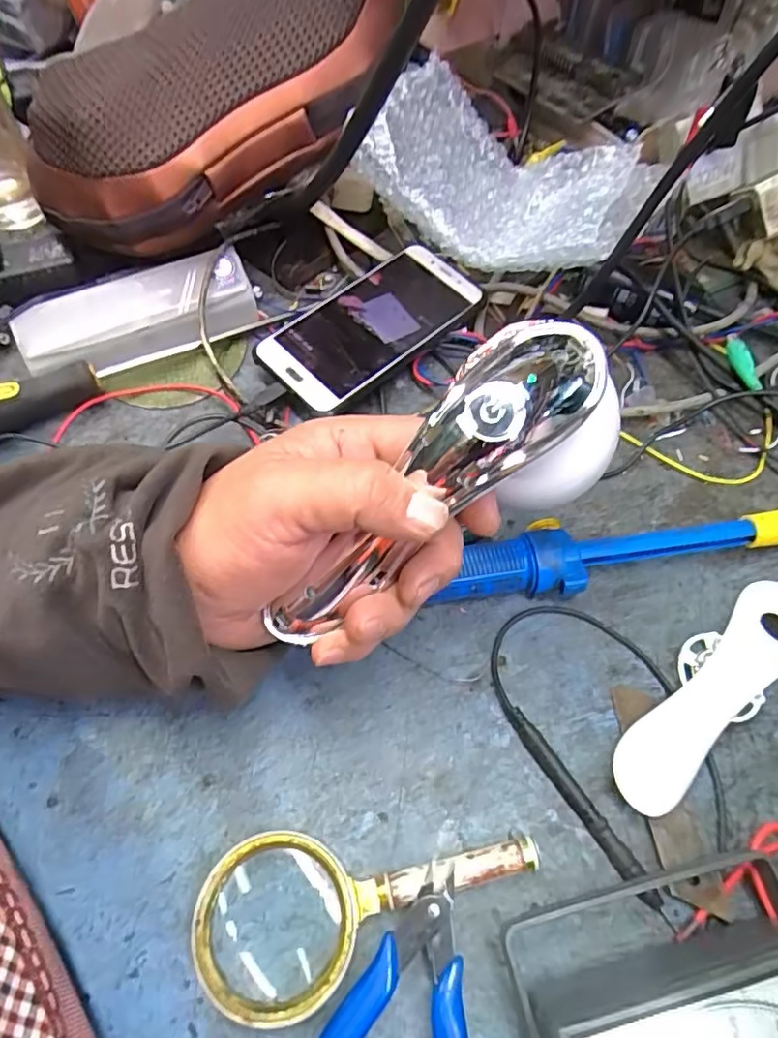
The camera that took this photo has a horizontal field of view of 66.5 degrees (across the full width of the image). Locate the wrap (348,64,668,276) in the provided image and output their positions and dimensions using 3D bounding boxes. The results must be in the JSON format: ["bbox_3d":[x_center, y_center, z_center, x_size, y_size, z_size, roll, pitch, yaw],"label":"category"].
[{"bbox_3d":[0.069,-0.213,0.367,0.179,0.047,0.109,31,65,14],"label":"wrap"}]

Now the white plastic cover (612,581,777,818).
[{"bbox_3d":[0.171,0.084,0.305,0.157,0.021,0.035,-37,69,-18],"label":"white plastic cover"}]

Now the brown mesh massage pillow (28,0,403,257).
[{"bbox_3d":[-0.120,-0.263,0.380,0.275,0.097,0.114,-23,63,15],"label":"brown mesh massage pillow"}]

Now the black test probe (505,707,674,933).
[{"bbox_3d":[0.092,0.137,0.280,0.009,0.011,0.107,-31,67,-16],"label":"black test probe"}]

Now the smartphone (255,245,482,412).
[{"bbox_3d":[-0.013,-0.135,0.408,0.147,0.010,0.076,-39,72,-15],"label":"smartphone"}]

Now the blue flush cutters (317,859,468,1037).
[{"bbox_3d":[0.008,0.208,0.237,0.077,0.016,0.114,19,64,9],"label":"blue flush cutters"}]

